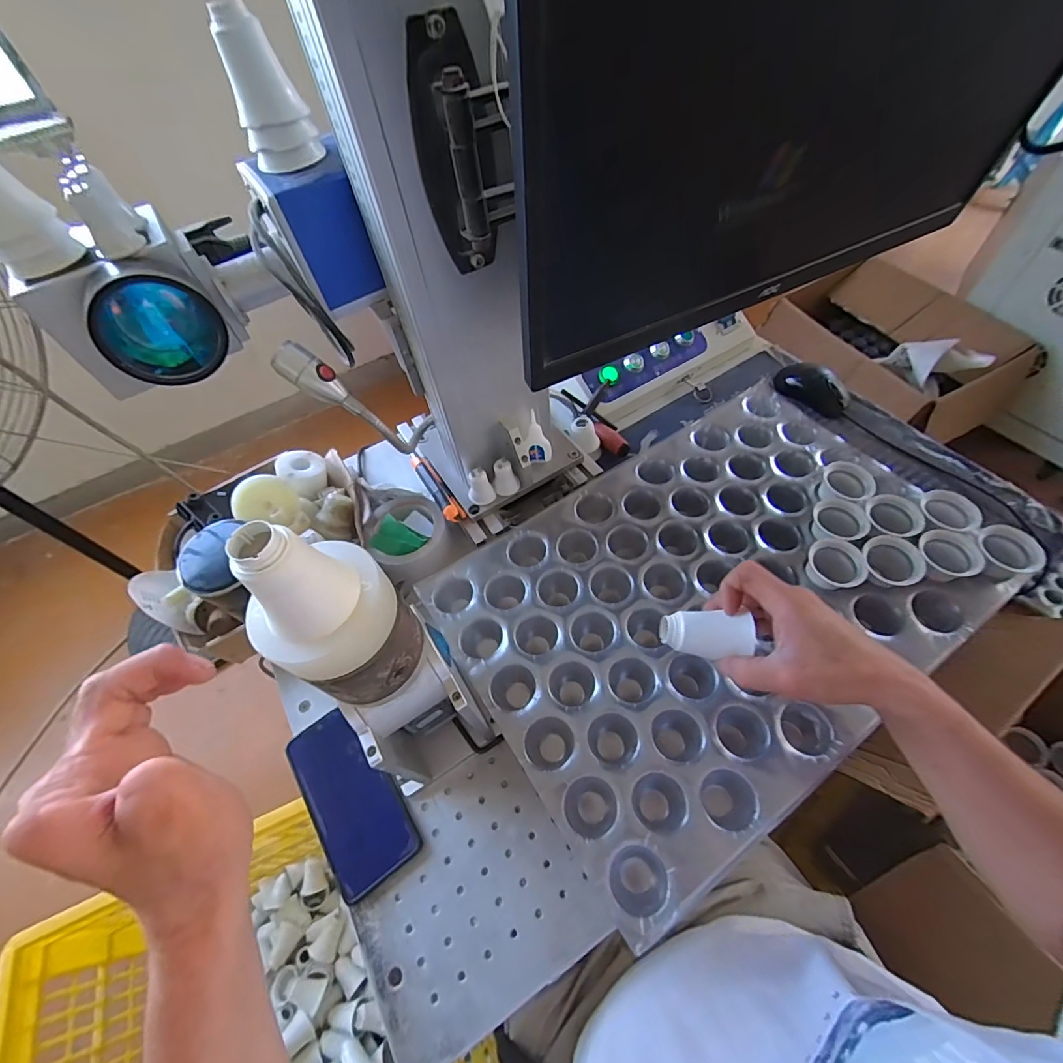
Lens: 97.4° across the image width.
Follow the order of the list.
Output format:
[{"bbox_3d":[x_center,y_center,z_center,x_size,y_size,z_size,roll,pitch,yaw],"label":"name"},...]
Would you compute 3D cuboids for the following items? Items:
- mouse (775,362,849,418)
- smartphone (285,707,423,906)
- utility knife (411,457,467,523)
[{"bbox_3d":[0.414,-0.213,0.690,0.108,0.031,0.056,35,66,24],"label":"mouse"},{"bbox_3d":[-0.174,0.249,0.443,0.075,0.016,0.157,-34,60,-16],"label":"smartphone"},{"bbox_3d":[-0.117,-0.057,0.575,0.024,0.028,0.119,-29,59,-13],"label":"utility knife"}]

